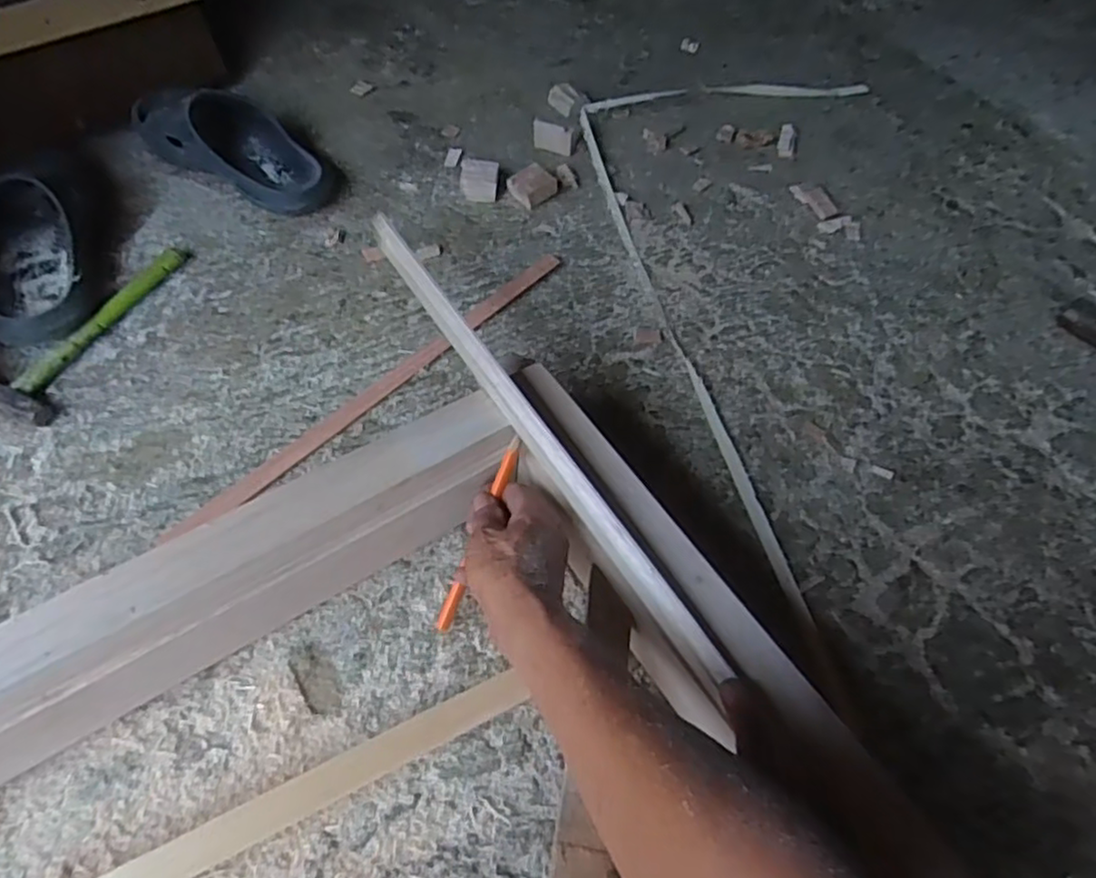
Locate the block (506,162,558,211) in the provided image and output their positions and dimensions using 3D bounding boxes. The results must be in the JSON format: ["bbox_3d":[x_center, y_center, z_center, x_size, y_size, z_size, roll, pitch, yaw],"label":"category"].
[{"bbox_3d":[-0.020,-0.314,0.836,0.056,0.026,0.046,-36,67,-24],"label":"block"}]

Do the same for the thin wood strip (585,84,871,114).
[{"bbox_3d":[0.265,-0.506,0.979,0.445,0.013,0.054,-10,59,-10],"label":"thin wood strip"}]

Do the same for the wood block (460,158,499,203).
[{"bbox_3d":[-0.085,-0.323,0.839,0.046,0.027,0.049,5,57,-1],"label":"wood block"}]

